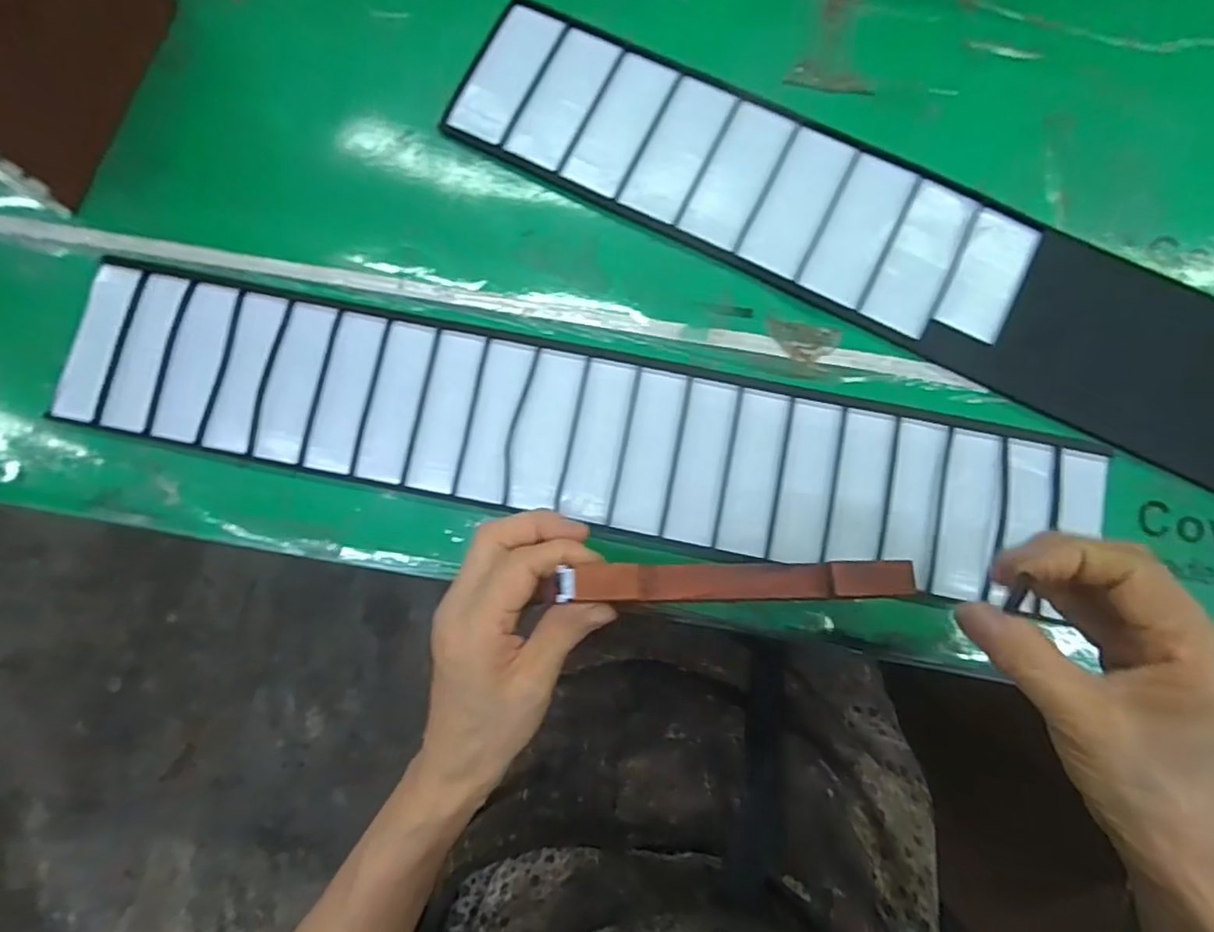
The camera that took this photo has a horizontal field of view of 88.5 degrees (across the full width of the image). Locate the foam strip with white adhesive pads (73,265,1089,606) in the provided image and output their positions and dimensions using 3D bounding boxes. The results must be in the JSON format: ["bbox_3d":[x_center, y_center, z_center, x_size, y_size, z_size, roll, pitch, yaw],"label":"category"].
[{"bbox_3d":[-0.022,-0.017,0.338,0.540,0.005,0.092,12,83,3],"label":"foam strip with white adhesive pads"}]

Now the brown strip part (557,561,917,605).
[{"bbox_3d":[0.056,0.049,0.266,0.150,0.011,0.016,0,83,-7],"label":"brown strip part"}]

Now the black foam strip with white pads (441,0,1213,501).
[{"bbox_3d":[0.249,-0.077,0.340,0.714,0.006,0.103,27,84,4],"label":"black foam strip with white pads"}]

